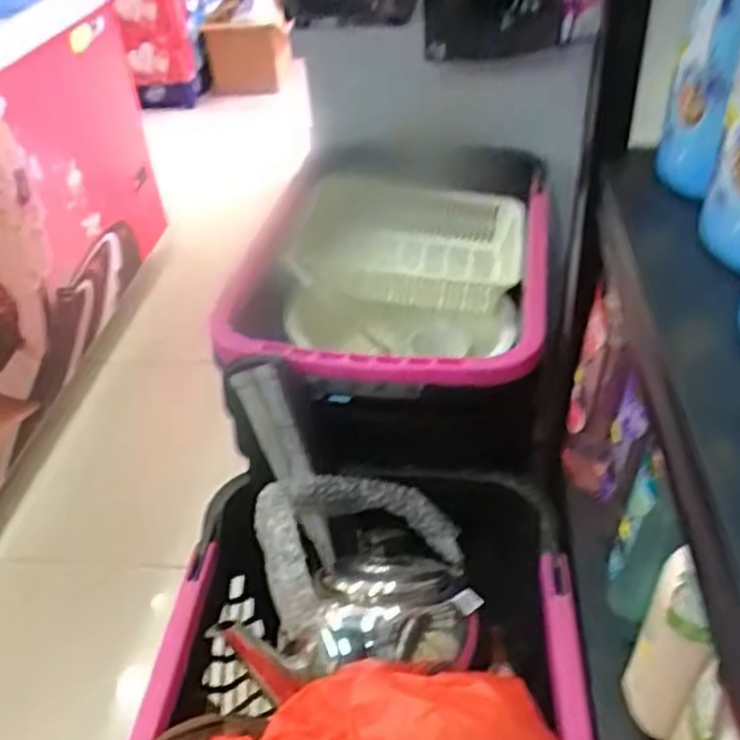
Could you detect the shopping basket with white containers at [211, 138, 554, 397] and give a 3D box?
[{"bbox_3d":[0.037,-0.093,0.967,0.356,0.186,0.452,4,39,11],"label":"shopping basket with white containers"}]

